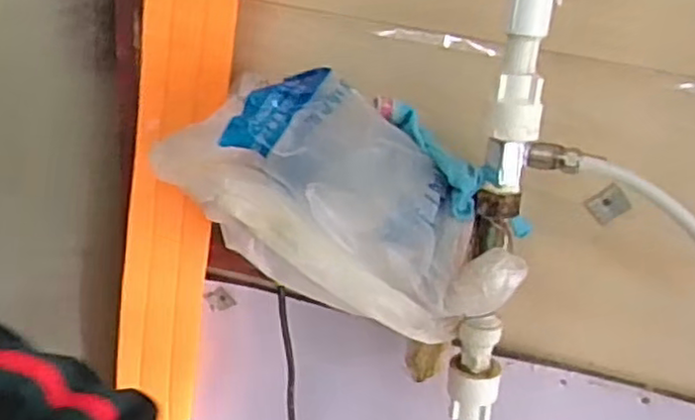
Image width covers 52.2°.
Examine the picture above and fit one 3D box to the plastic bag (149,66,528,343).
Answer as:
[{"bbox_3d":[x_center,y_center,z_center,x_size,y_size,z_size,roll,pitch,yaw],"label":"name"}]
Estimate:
[{"bbox_3d":[-0.010,-0.002,0.484,0.256,0.143,0.076,11,24,10],"label":"plastic bag"}]

